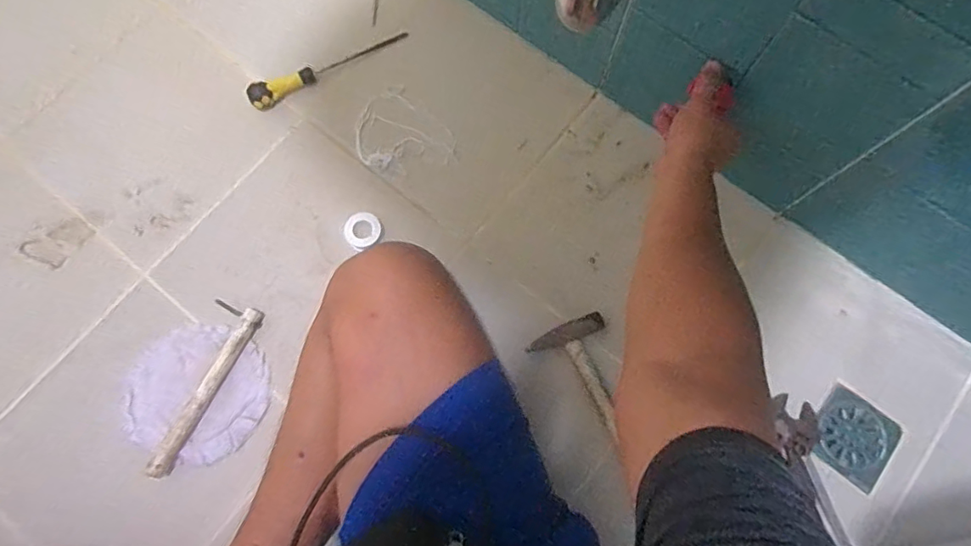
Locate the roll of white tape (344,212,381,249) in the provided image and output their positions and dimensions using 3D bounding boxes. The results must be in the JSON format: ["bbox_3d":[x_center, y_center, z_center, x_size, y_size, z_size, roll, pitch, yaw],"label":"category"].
[{"bbox_3d":[-0.161,-0.055,0.726,0.047,0.019,0.050,0,76,0],"label":"roll of white tape"}]

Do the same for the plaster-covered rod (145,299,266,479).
[{"bbox_3d":[-0.351,0.135,0.670,0.057,0.025,0.215,23,77,6],"label":"plaster-covered rod"}]

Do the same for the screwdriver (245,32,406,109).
[{"bbox_3d":[-0.224,-0.298,0.784,0.238,0.029,0.030,-30,78,-7],"label":"screwdriver"}]

